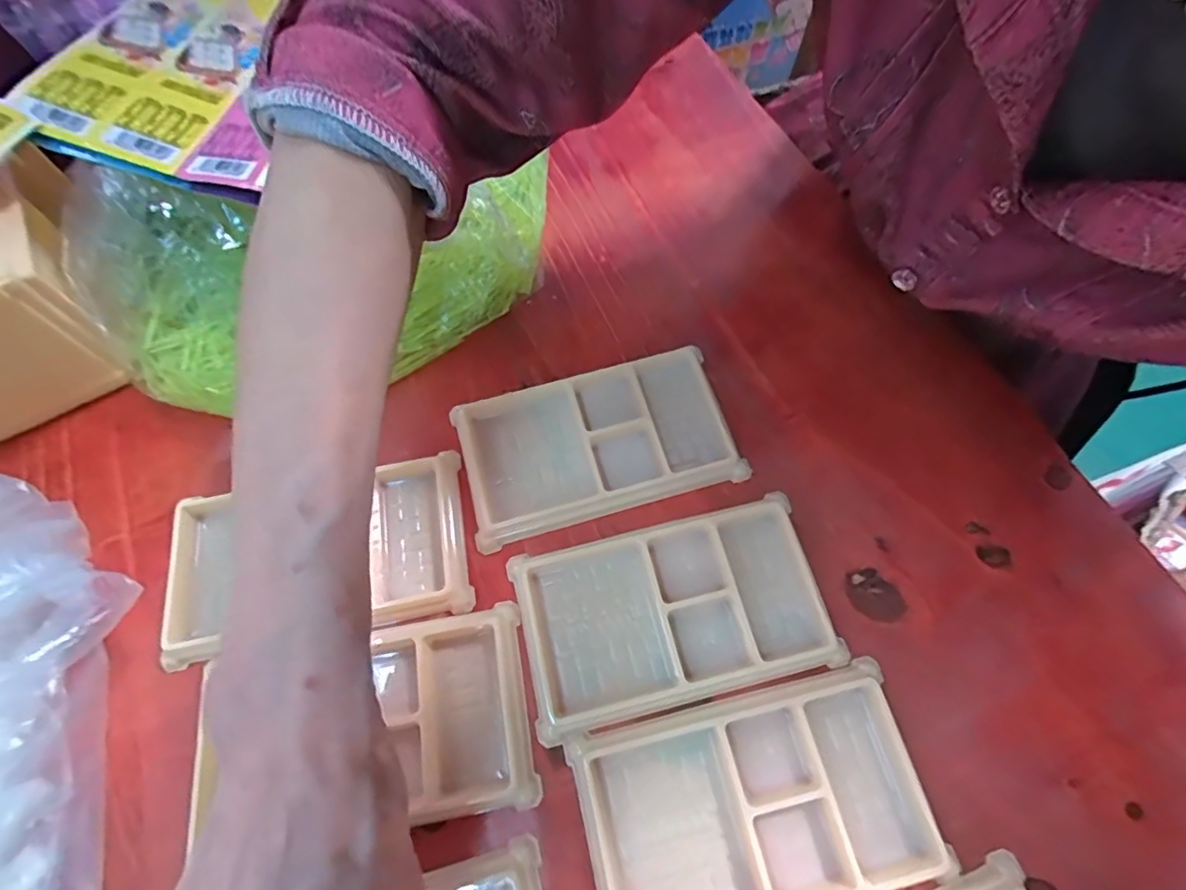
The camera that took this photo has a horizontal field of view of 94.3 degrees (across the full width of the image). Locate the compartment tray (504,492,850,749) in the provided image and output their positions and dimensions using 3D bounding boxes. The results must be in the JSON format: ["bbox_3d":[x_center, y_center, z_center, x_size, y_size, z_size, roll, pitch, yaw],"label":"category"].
[{"bbox_3d":[0.035,0.073,0.246,0.134,0.011,0.076,-13,67,-5],"label":"compartment tray"}]

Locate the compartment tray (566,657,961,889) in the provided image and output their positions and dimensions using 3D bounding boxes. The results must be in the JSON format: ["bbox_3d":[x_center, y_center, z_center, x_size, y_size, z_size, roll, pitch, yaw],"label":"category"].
[{"bbox_3d":[0.064,0.139,0.217,0.133,0.012,0.072,-12,67,-5],"label":"compartment tray"}]

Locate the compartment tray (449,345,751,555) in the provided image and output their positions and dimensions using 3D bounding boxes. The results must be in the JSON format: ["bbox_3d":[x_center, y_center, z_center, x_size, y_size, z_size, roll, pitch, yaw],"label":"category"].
[{"bbox_3d":[0.002,-0.002,0.278,0.134,0.012,0.074,-14,67,-5],"label":"compartment tray"}]

